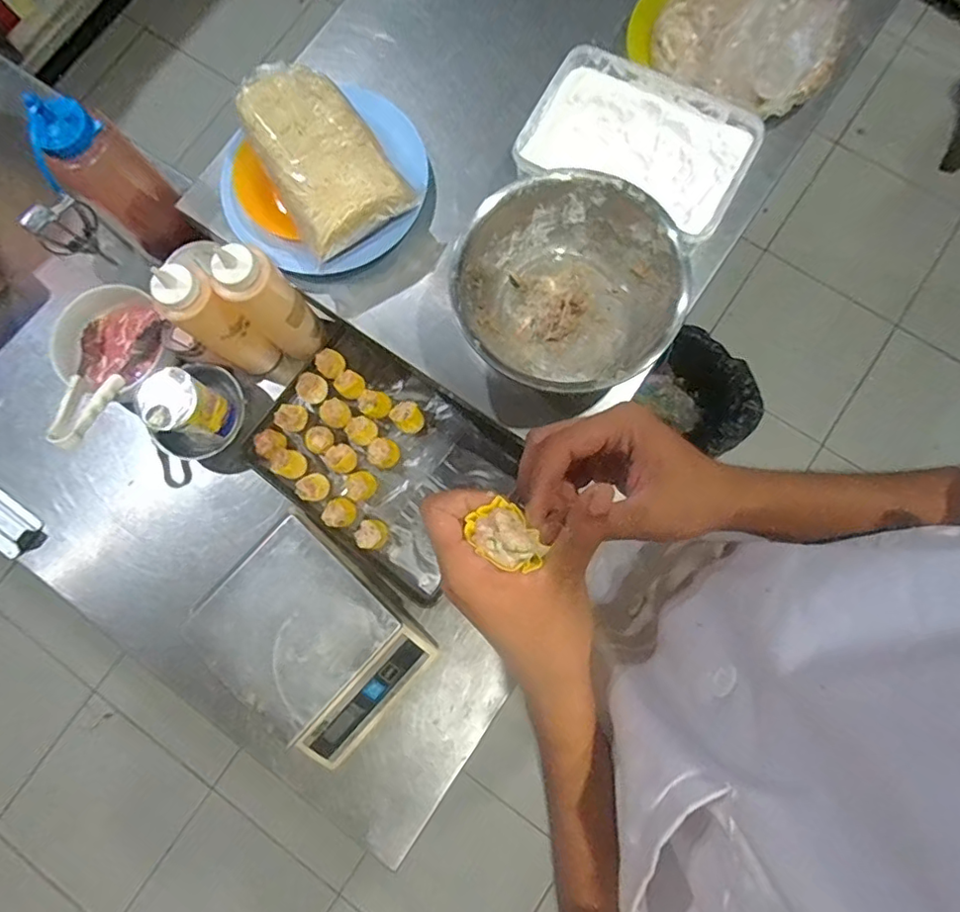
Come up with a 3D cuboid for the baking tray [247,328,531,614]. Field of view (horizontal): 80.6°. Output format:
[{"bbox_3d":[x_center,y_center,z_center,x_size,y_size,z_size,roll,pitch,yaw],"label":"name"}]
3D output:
[{"bbox_3d":[-0.120,0.003,0.712,0.308,0.039,0.224,38,84,8],"label":"baking tray"}]

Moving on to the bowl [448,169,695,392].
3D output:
[{"bbox_3d":[0.088,-0.174,0.604,0.220,0.094,0.213,0,80,2],"label":"bowl"}]

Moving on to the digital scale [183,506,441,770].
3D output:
[{"bbox_3d":[-0.190,0.206,0.641,0.228,0.063,0.181,42,84,8],"label":"digital scale"}]

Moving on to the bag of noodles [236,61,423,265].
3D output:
[{"bbox_3d":[-0.179,-0.334,0.624,0.128,0.050,0.205,-35,81,-4],"label":"bag of noodles"}]

